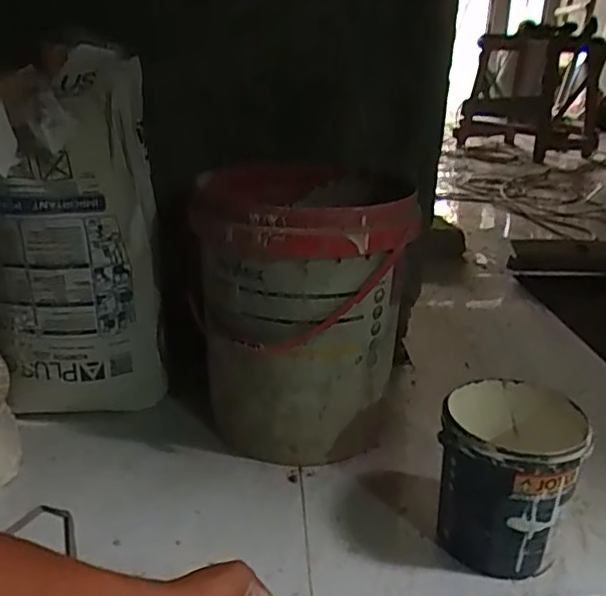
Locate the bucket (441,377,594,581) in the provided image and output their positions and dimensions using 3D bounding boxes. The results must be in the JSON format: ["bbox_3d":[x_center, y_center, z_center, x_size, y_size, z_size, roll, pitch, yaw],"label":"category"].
[{"bbox_3d":[0.234,0.206,0.728,0.143,0.173,0.162,9,23,14],"label":"bucket"}]

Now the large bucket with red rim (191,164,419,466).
[{"bbox_3d":[-0.011,0.003,0.919,0.273,0.372,0.303,1,23,-5],"label":"large bucket with red rim"}]

